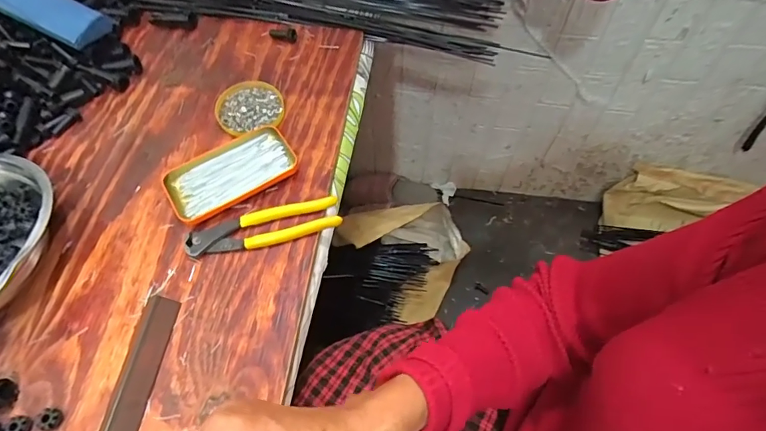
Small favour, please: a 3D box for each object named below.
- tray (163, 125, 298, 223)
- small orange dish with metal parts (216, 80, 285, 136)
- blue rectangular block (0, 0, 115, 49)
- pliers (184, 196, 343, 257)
[{"bbox_3d":[-0.171,-0.047,0.519,0.140,0.022,0.078,-27,65,-14],"label":"tray"},{"bbox_3d":[-0.169,-0.136,0.576,0.082,0.016,0.080,0,62,0],"label":"small orange dish with metal parts"},{"bbox_3d":[-0.446,-0.273,0.588,0.165,0.024,0.065,26,64,-1],"label":"blue rectangular block"},{"bbox_3d":[-0.128,0.014,0.491,0.161,0.014,0.037,-14,62,-7],"label":"pliers"}]

